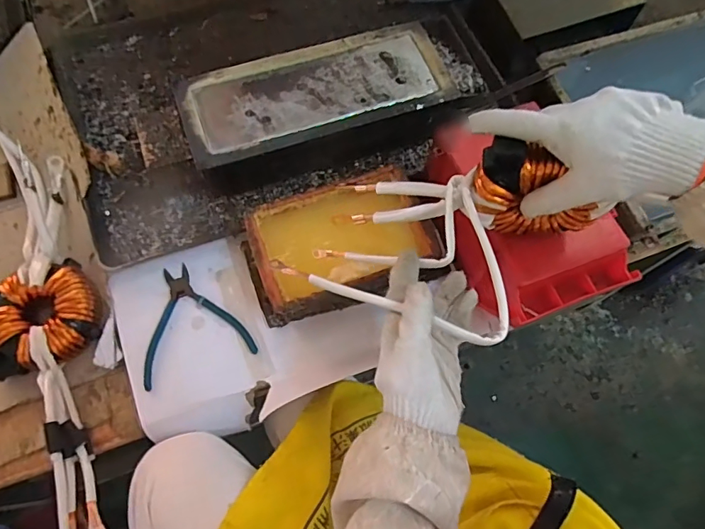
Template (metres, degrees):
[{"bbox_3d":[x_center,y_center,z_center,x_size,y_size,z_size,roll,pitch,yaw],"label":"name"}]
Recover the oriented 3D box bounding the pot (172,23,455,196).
[{"bbox_3d":[-0.044,-0.203,0.649,0.338,0.083,0.159,-18,69,-9],"label":"pot"}]

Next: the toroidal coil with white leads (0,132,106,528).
[{"bbox_3d":[-0.373,0.055,0.572,0.135,0.059,0.467,-19,69,-9],"label":"toroidal coil with white leads"}]

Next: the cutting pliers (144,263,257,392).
[{"bbox_3d":[-0.194,0.062,0.578,0.126,0.011,0.133,-18,69,-9],"label":"cutting pliers"}]

